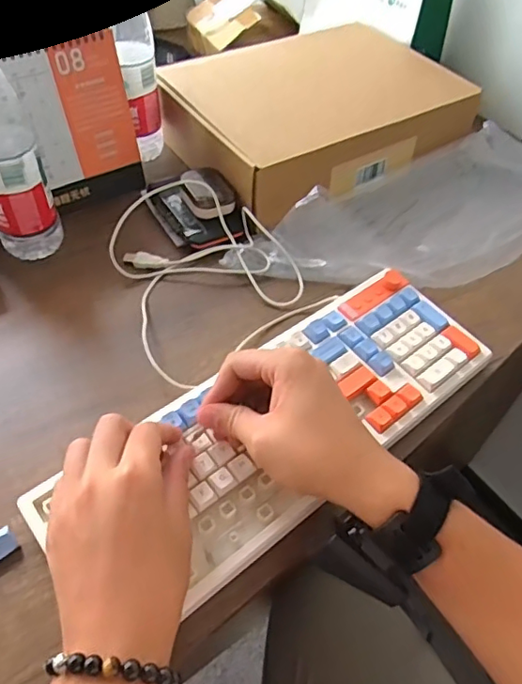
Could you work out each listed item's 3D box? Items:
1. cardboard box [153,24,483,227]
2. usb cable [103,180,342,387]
[{"bbox_3d":[0.072,-0.310,0.734,0.372,0.097,0.267,-30,58,-24],"label":"cardboard box"},{"bbox_3d":[-0.076,-0.084,0.580,0.194,0.044,0.254,-29,58,-24],"label":"usb cable"}]

